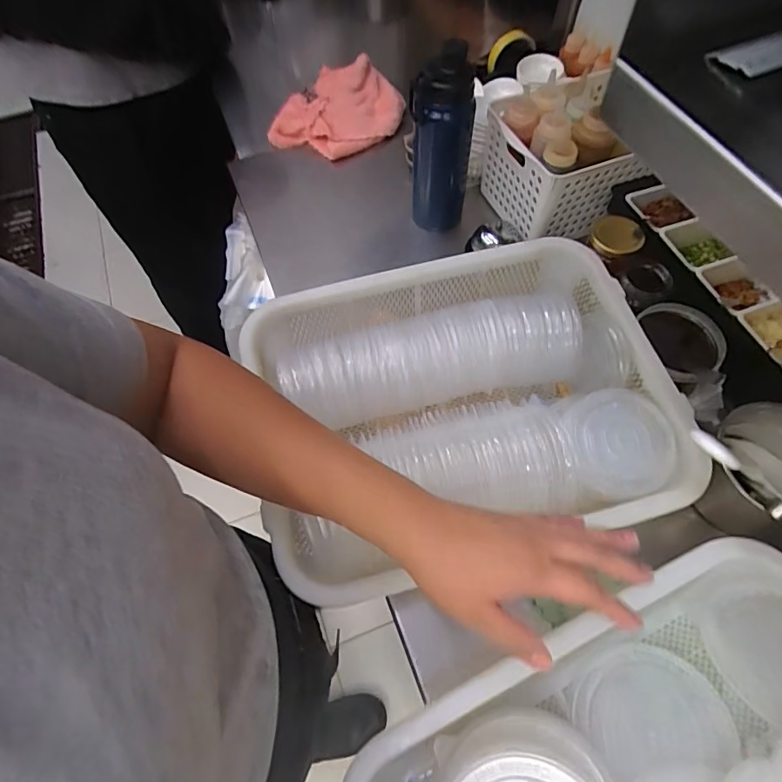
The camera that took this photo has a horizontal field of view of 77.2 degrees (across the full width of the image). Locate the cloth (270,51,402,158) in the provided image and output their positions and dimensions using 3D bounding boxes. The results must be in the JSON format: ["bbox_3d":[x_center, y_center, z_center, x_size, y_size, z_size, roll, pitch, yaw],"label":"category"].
[{"bbox_3d":[-0.095,-0.490,0.851,0.228,0.081,0.160,3,61,2],"label":"cloth"}]

